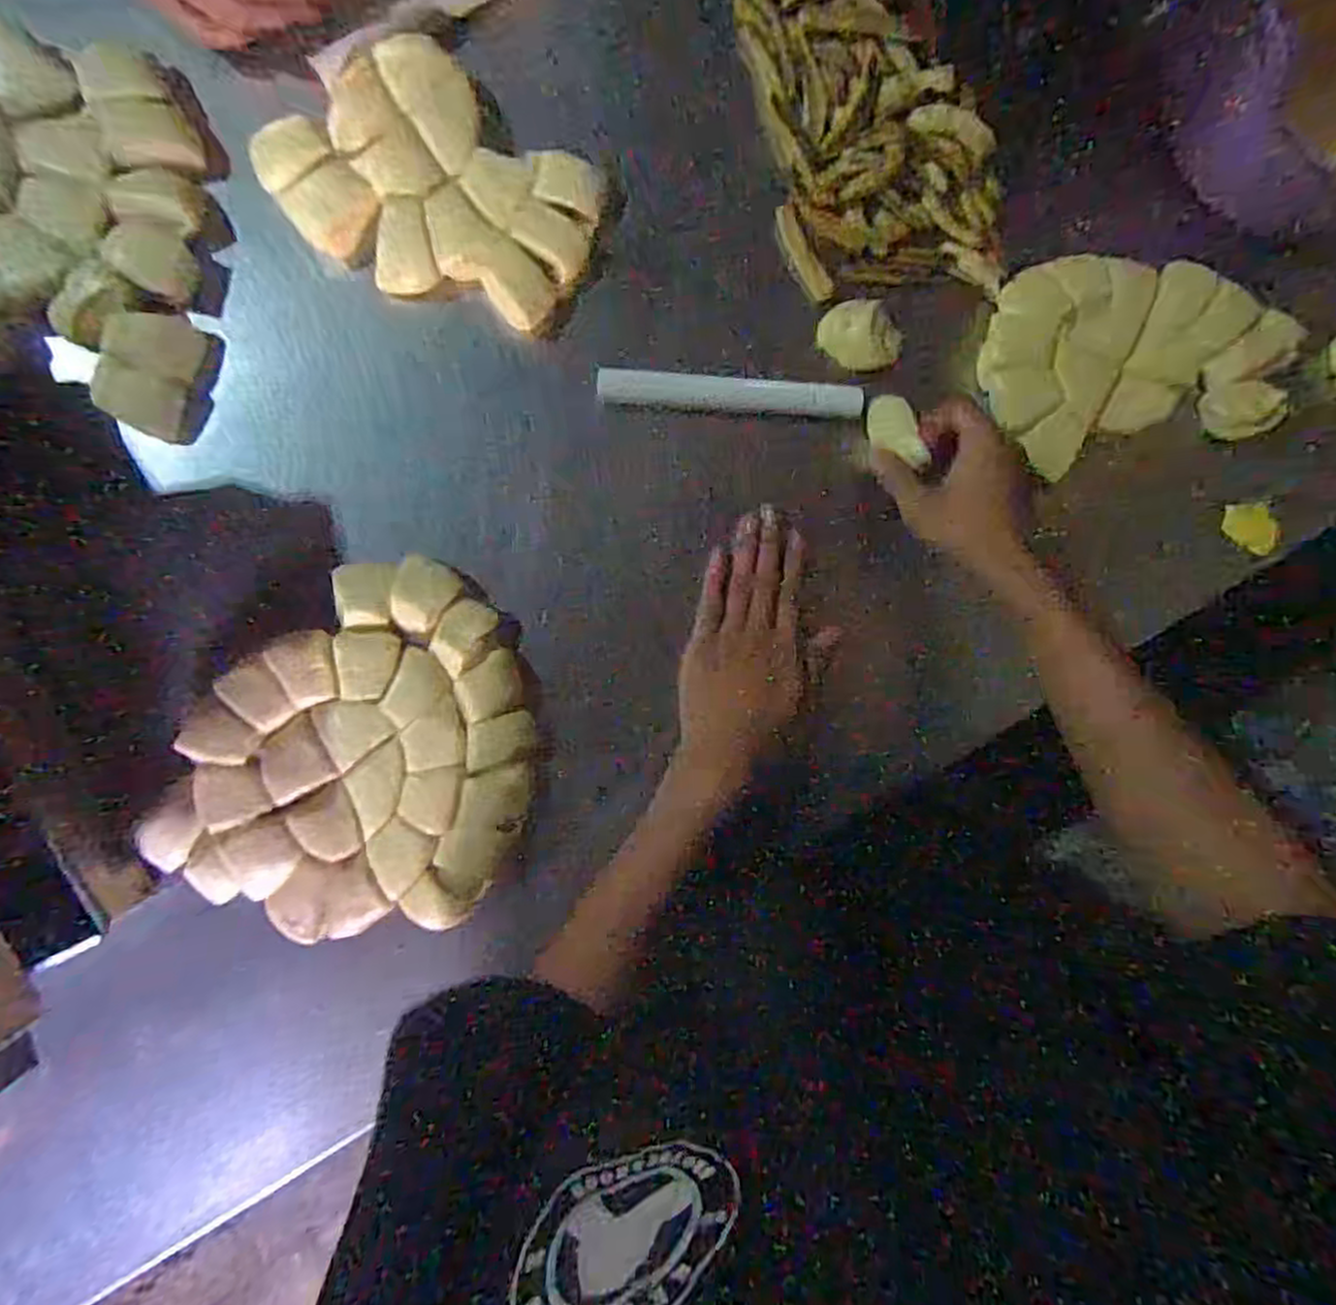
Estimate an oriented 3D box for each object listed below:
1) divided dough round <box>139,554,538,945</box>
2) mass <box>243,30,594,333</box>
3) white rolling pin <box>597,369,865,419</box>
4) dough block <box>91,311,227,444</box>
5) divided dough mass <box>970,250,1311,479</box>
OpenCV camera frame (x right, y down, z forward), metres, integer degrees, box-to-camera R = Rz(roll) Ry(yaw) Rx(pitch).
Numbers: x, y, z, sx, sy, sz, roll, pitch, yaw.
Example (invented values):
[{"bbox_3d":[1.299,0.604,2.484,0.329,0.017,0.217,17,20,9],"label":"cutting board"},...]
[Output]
[{"bbox_3d":[-0.192,0.075,0.491,0.204,0.027,0.246,39,87,-7],"label":"divided dough round"},{"bbox_3d":[-0.149,-0.299,0.486,0.190,0.028,0.138,34,88,-7],"label":"mass"},{"bbox_3d":[0.045,-0.185,0.526,0.185,0.021,0.026,2,92,-7],"label":"white rolling pin"},{"bbox_3d":[-0.325,-0.176,0.471,0.060,0.027,0.076,12,91,-8],"label":"dough block"},{"bbox_3d":[0.346,-0.220,0.545,0.235,0.019,0.144,-14,94,-7],"label":"divided dough mass"}]

